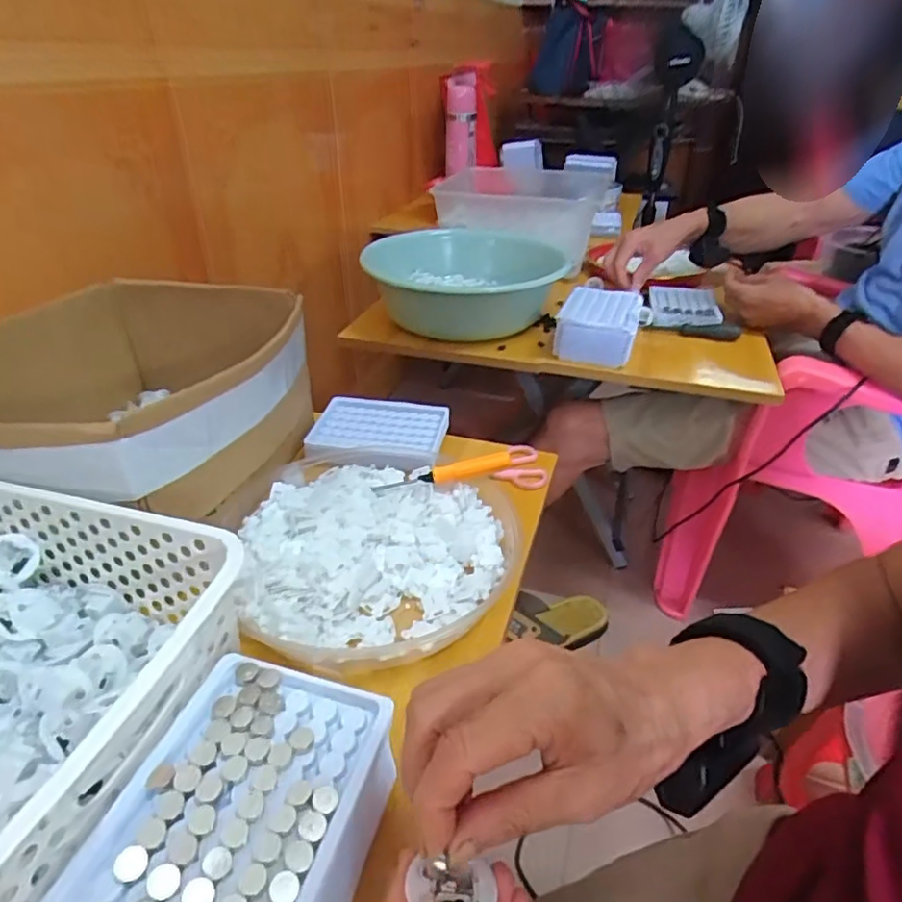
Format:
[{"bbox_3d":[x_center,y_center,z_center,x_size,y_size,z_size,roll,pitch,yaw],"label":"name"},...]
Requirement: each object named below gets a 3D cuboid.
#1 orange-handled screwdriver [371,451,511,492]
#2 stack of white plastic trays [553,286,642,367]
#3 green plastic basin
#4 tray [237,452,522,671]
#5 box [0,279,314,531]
[{"bbox_3d":[-0.009,0.019,0.526,0.127,0.017,0.016,-14,30,16],"label":"orange-handled screwdriver"},{"bbox_3d":[0.199,-0.169,0.808,0.098,0.061,0.128,11,35,15],"label":"stack of white plastic trays"},{"bbox_3d":[0.034,-0.264,0.914,0.283,0.093,0.327,12,35,17],"label":"green plastic basin"},{"bbox_3d":[-0.051,0.070,0.487,0.220,0.029,0.223,0,33,0],"label":"tray"},{"bbox_3d":[-0.256,-0.040,0.516,0.227,0.133,0.293,6,34,9],"label":"box"}]

